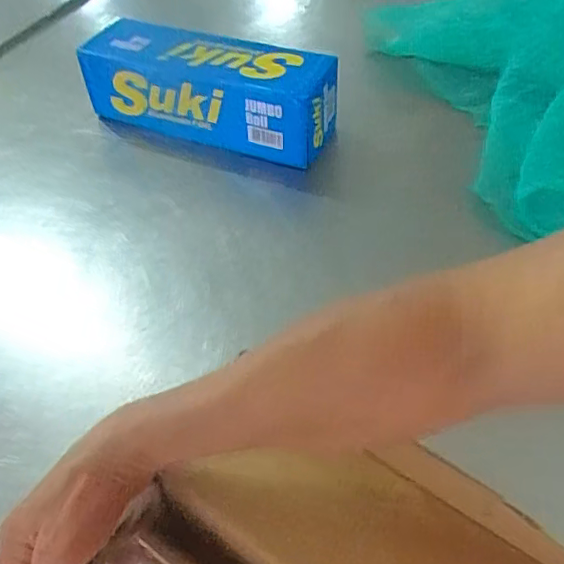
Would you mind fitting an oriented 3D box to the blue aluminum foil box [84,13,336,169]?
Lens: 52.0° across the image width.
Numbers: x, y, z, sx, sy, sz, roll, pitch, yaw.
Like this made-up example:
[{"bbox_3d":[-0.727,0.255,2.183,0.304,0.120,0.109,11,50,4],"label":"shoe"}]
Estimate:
[{"bbox_3d":[-0.101,-0.256,0.797,0.343,0.127,0.108,17,51,17],"label":"blue aluminum foil box"}]

